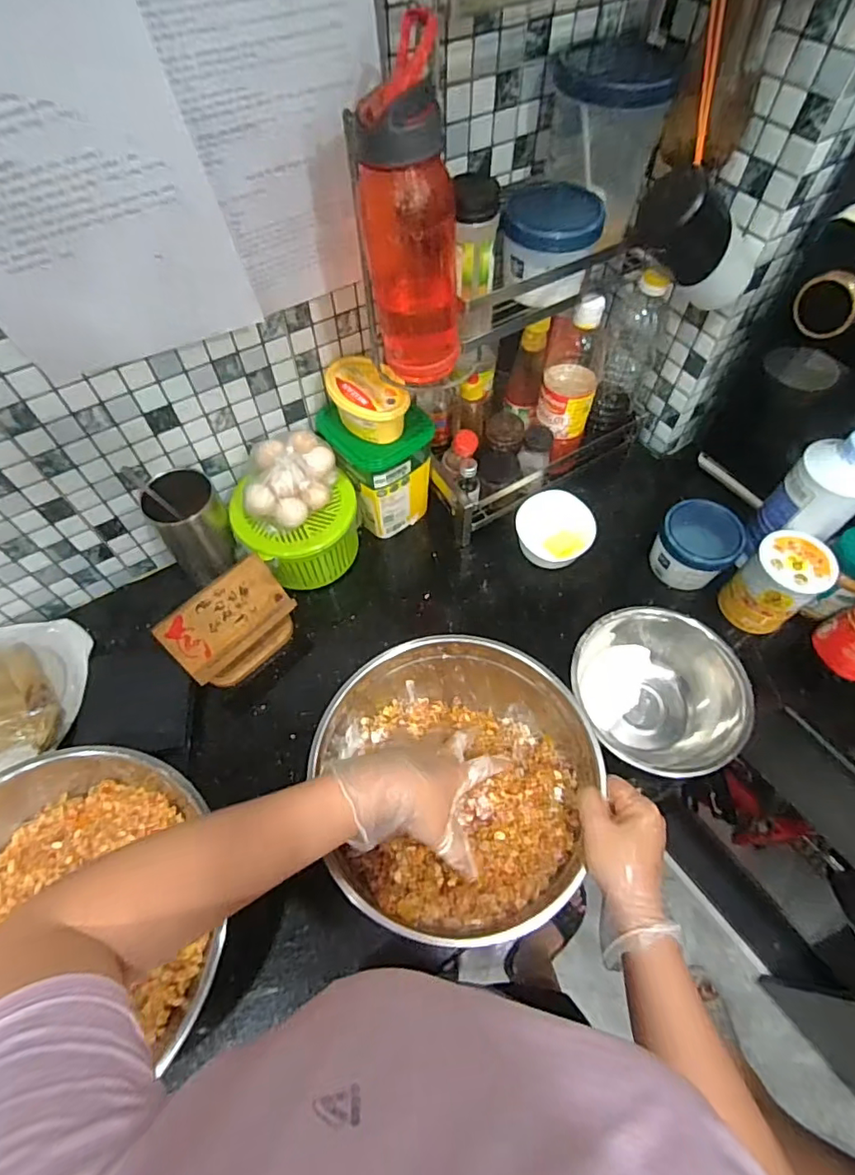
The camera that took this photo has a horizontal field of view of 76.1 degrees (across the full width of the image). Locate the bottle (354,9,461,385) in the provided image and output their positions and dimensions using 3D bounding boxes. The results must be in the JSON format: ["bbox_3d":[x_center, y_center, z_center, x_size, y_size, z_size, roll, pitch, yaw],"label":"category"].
[{"bbox_3d":[-0.013,-0.298,0.467,0.082,0.232,0.069,-3,60,-1],"label":"bottle"}]

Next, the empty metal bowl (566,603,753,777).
[{"bbox_3d":[0.258,0.125,0.638,0.161,0.108,0.181,-20,62,-10],"label":"empty metal bowl"}]

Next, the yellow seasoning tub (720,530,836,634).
[{"bbox_3d":[0.434,-0.003,0.684,0.078,0.119,0.080,0,60,1],"label":"yellow seasoning tub"}]

